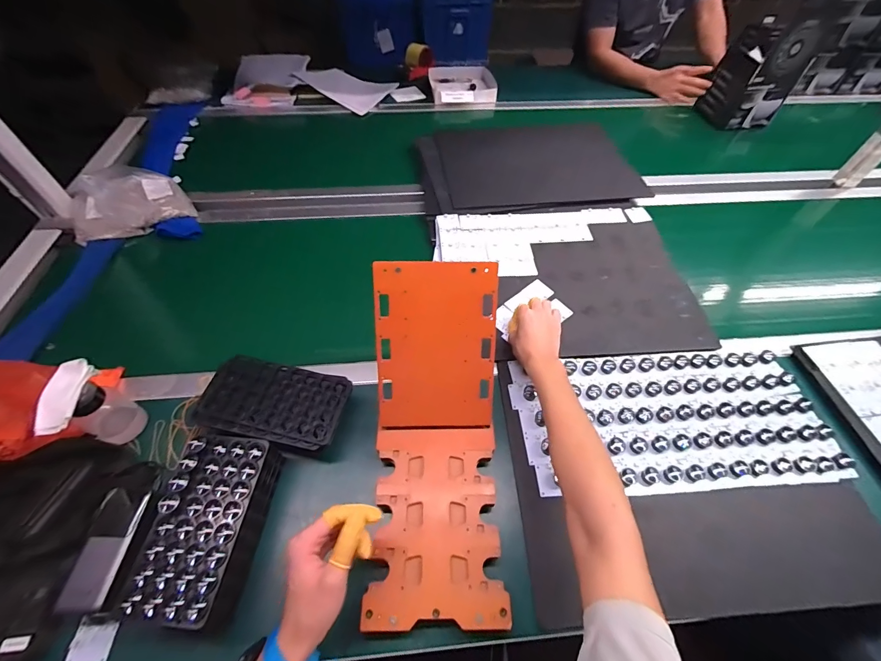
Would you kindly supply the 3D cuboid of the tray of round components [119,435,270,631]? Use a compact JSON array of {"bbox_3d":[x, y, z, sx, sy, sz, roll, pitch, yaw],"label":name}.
[{"bbox_3d":[-0.282,0.223,0.441,0.095,0.029,0.195,4,55,2],"label":"tray of round components"}]

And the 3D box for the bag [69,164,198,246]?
[{"bbox_3d":[-0.713,-0.301,0.845,0.257,0.083,0.180,-17,57,-13],"label":"bag"}]

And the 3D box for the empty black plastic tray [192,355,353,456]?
[{"bbox_3d":[-0.242,0.102,0.546,0.201,0.024,0.118,10,55,6],"label":"empty black plastic tray"}]

